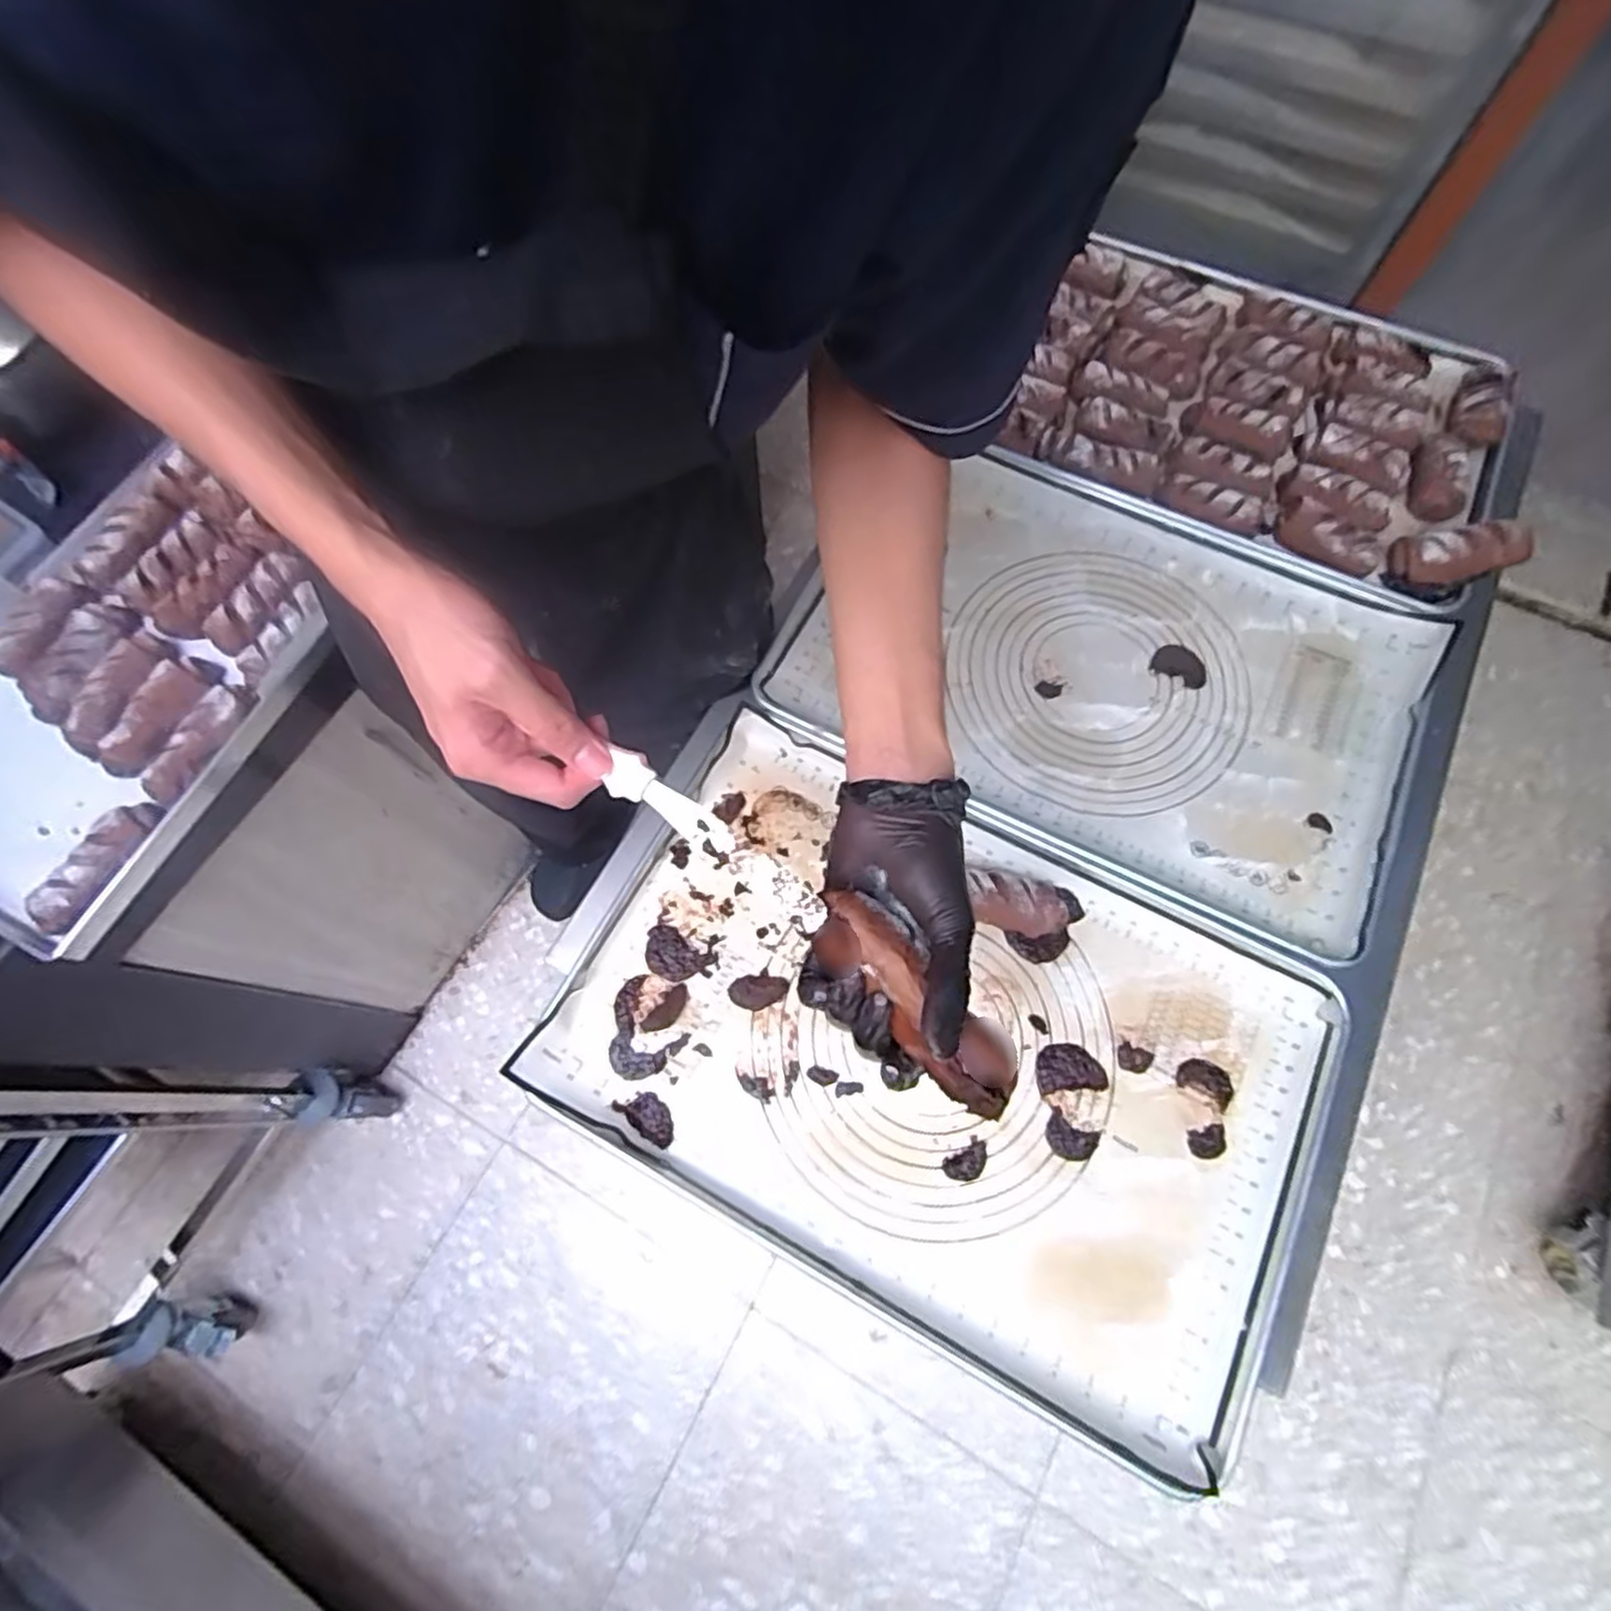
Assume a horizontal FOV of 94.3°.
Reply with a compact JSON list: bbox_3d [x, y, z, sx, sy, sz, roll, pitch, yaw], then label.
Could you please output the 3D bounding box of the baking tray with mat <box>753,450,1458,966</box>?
[{"bbox_3d":[0.320,-0.130,0.755,0.541,0.032,0.382,26,72,11],"label":"baking tray with mat"}]

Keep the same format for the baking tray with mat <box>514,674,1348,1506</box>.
[{"bbox_3d":[0.100,0.193,0.627,0.589,0.033,0.398,25,72,10],"label":"baking tray with mat"}]

